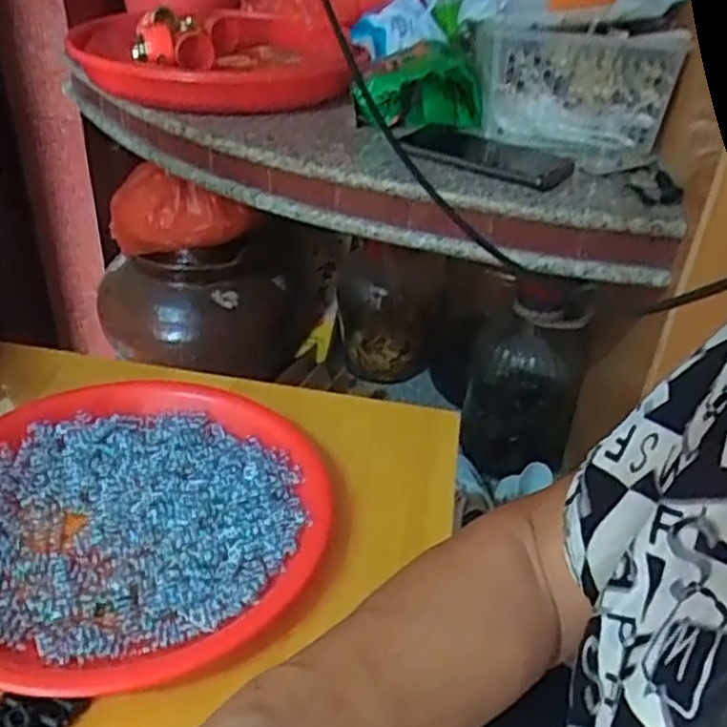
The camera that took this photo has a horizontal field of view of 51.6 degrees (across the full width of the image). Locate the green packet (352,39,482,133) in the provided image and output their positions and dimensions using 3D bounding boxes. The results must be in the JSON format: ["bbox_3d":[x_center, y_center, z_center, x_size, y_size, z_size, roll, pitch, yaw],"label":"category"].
[{"bbox_3d":[0.054,-0.298,0.811,0.132,0.073,0.088,0,37,-9],"label":"green packet"}]

